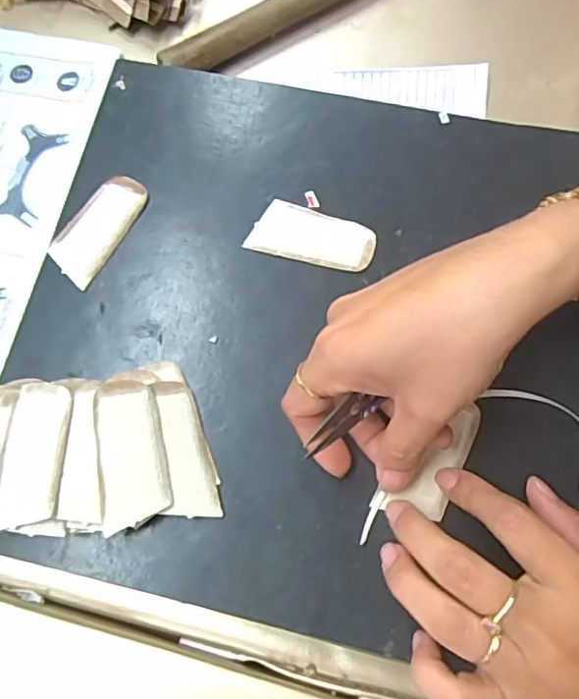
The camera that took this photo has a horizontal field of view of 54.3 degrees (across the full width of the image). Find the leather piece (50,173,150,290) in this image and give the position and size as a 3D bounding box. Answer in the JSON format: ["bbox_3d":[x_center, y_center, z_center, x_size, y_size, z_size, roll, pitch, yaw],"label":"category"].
[{"bbox_3d":[-0.111,-0.071,0.325,0.032,0.004,0.069,28,75,10],"label":"leather piece"}]

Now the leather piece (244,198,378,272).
[{"bbox_3d":[0.013,-0.065,0.320,0.069,0.004,0.032,13,73,6],"label":"leather piece"}]

